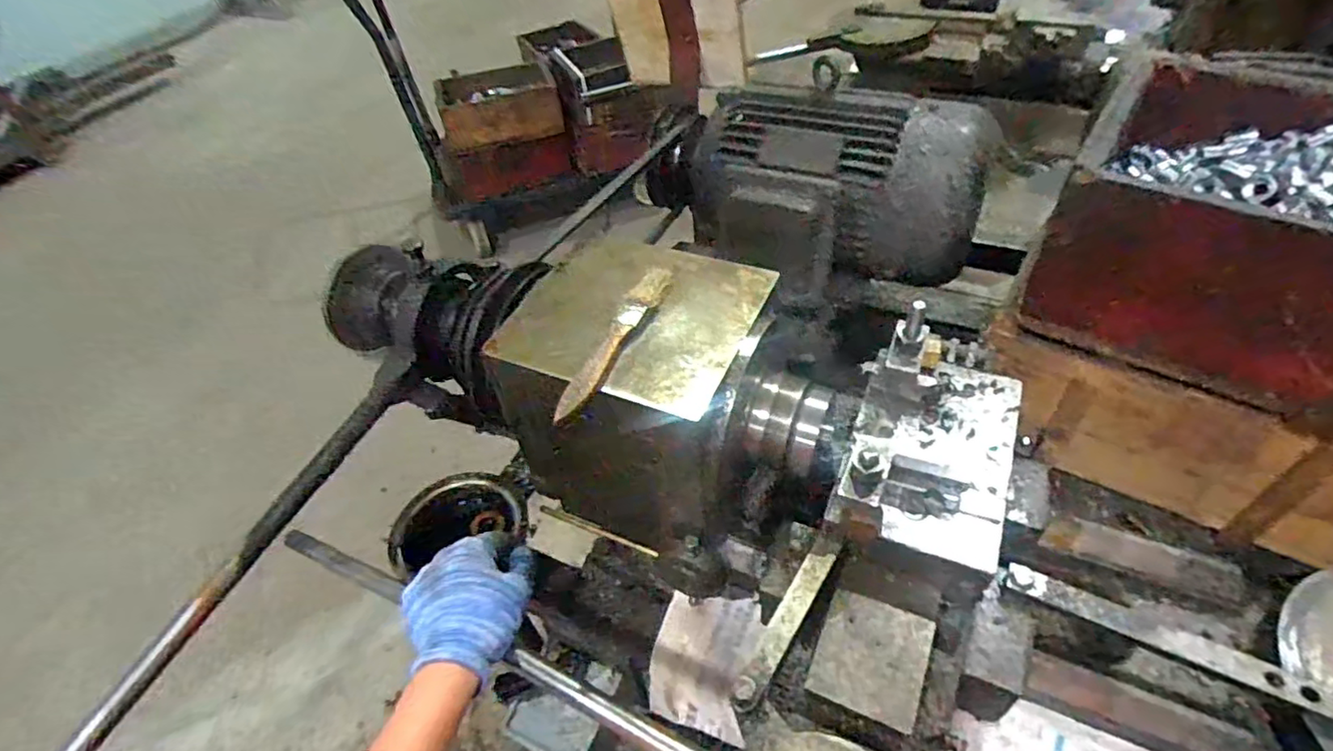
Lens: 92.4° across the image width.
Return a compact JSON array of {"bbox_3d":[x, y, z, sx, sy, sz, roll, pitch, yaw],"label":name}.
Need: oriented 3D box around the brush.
[{"bbox_3d":[-0.036,-0.026,0.440,0.021,0.009,0.150,18,52,22],"label":"brush"}]

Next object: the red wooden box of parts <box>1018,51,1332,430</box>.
[{"bbox_3d":[0.513,-0.103,0.513,0.338,0.147,0.219,25,55,27],"label":"red wooden box of parts"}]

